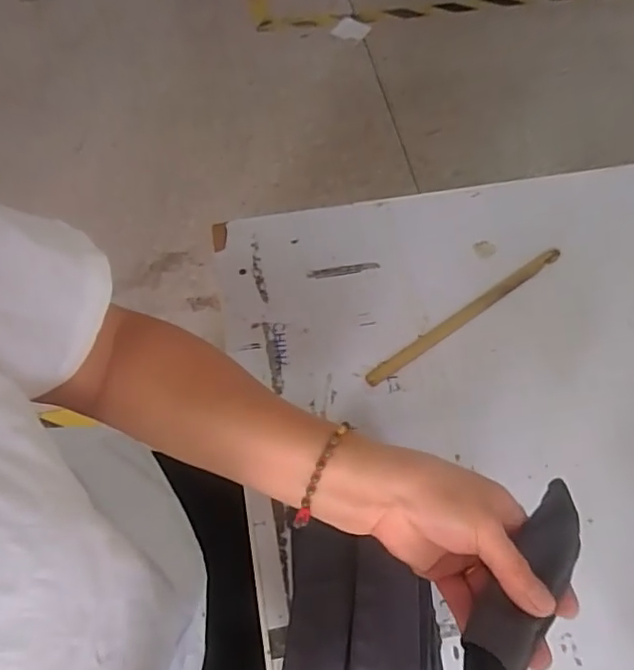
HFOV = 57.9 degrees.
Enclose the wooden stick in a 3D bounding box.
[{"bbox_3d":[0.158,-0.023,0.605,0.262,0.006,0.016,-32,66,-16],"label":"wooden stick"}]

